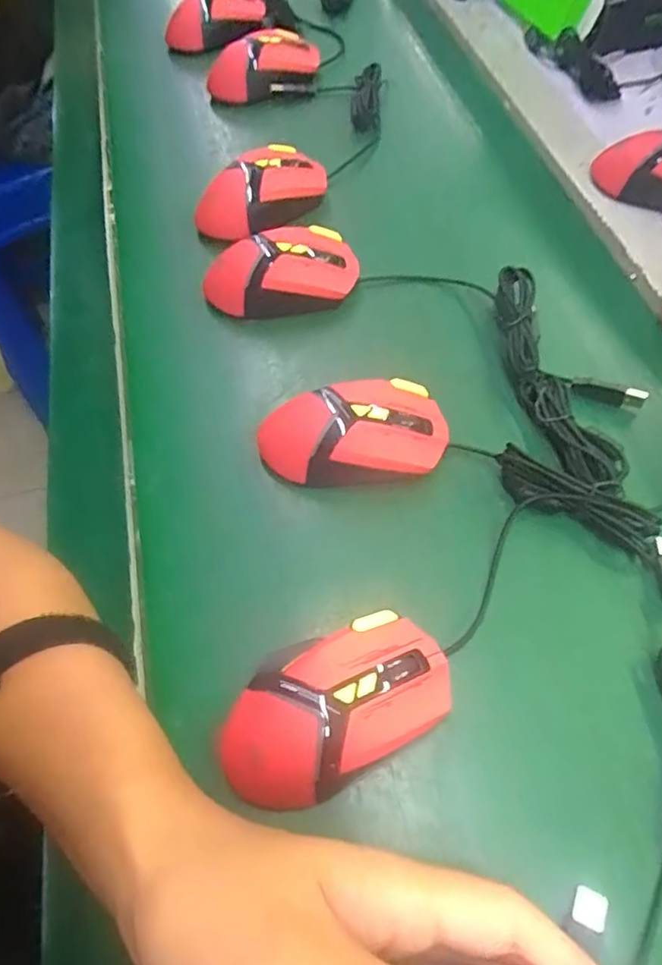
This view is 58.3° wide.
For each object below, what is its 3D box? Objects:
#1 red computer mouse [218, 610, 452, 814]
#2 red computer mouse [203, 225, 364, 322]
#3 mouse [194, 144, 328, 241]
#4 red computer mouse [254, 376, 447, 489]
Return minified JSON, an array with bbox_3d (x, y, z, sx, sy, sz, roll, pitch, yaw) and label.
[{"bbox_3d":[0.003,0.116,0.305,0.120,0.048,0.070,-31,62,-11],"label":"red computer mouse"},{"bbox_3d":[-0.041,-0.166,0.468,0.122,0.045,0.066,-3,61,4],"label":"red computer mouse"},{"bbox_3d":[-0.061,-0.255,0.517,0.118,0.043,0.062,-35,63,-13],"label":"mouse"},{"bbox_3d":[0.013,-0.032,0.394,0.124,0.049,0.063,-4,61,4],"label":"red computer mouse"}]

